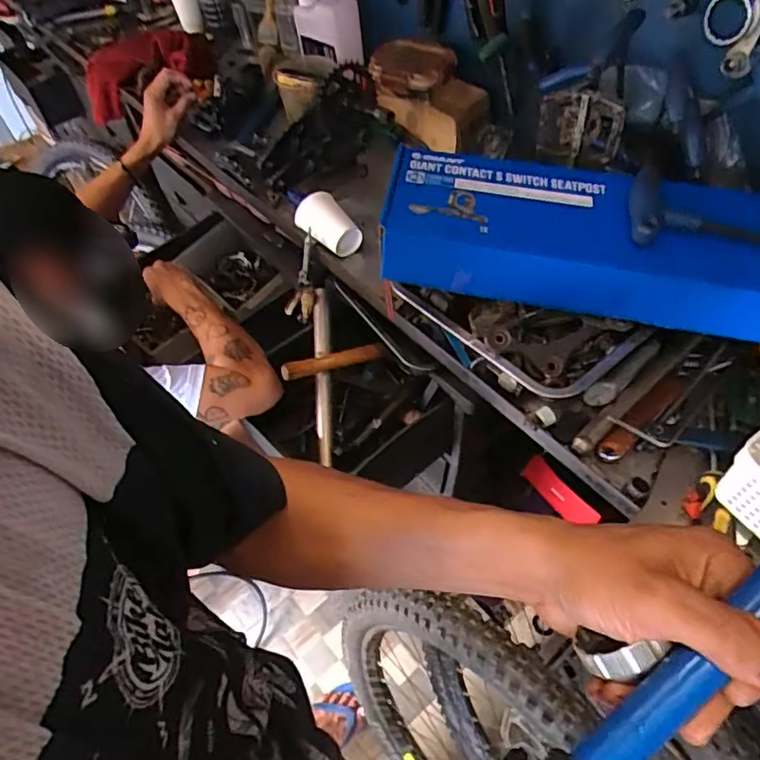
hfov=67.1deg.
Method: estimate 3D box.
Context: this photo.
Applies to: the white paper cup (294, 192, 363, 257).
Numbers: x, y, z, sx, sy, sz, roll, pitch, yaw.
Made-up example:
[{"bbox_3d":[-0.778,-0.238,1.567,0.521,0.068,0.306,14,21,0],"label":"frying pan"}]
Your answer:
[{"bbox_3d":[-0.078,-0.238,0.887,0.070,0.063,0.094,-39,60,-22],"label":"white paper cup"}]

